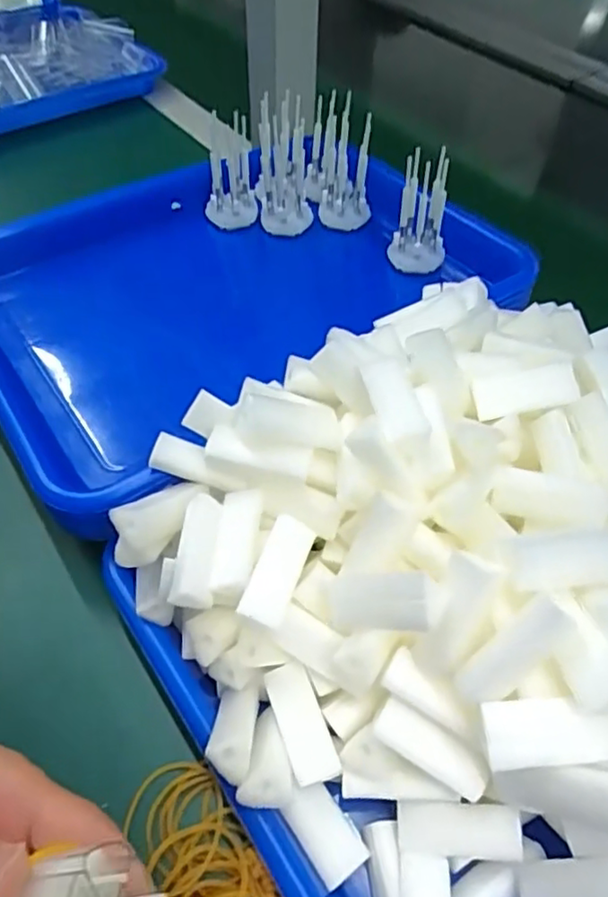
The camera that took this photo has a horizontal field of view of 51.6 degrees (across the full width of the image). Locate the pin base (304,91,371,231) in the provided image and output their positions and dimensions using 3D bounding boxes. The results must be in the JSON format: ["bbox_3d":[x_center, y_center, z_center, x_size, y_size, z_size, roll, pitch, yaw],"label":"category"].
[{"bbox_3d":[0.025,-0.213,0.475,0.041,0.076,0.072,-6,52,-7],"label":"pin base"}]

